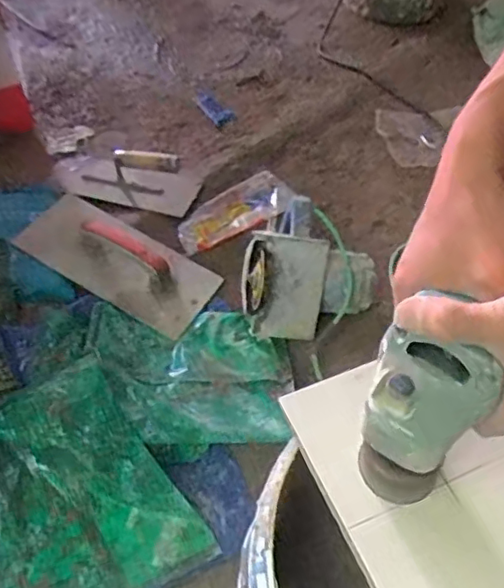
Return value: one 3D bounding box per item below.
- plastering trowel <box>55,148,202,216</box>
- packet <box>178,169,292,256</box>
[{"bbox_3d":[-0.244,-0.220,1.117,0.275,0.102,0.112,11,52,20],"label":"plastering trowel"},{"bbox_3d":[-0.033,-0.151,1.099,0.242,0.019,0.093,-34,62,-25],"label":"packet"}]

